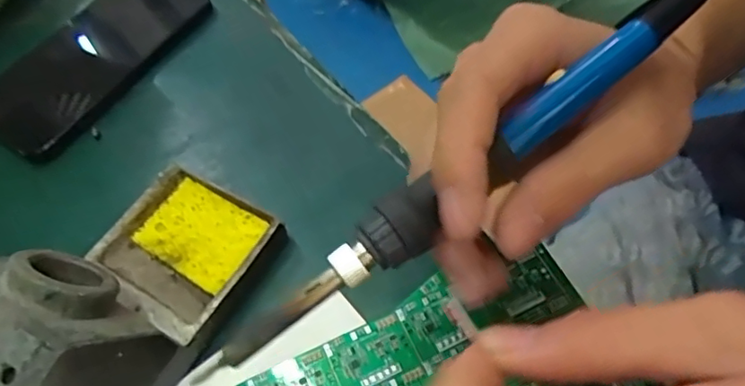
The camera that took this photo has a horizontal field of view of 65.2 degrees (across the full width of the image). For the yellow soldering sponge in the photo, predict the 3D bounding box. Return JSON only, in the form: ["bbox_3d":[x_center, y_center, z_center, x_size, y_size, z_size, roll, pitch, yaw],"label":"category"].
[{"bbox_3d":[-0.080,0.018,0.270,0.055,0.004,0.039,26,66,23],"label":"yellow soldering sponge"}]

